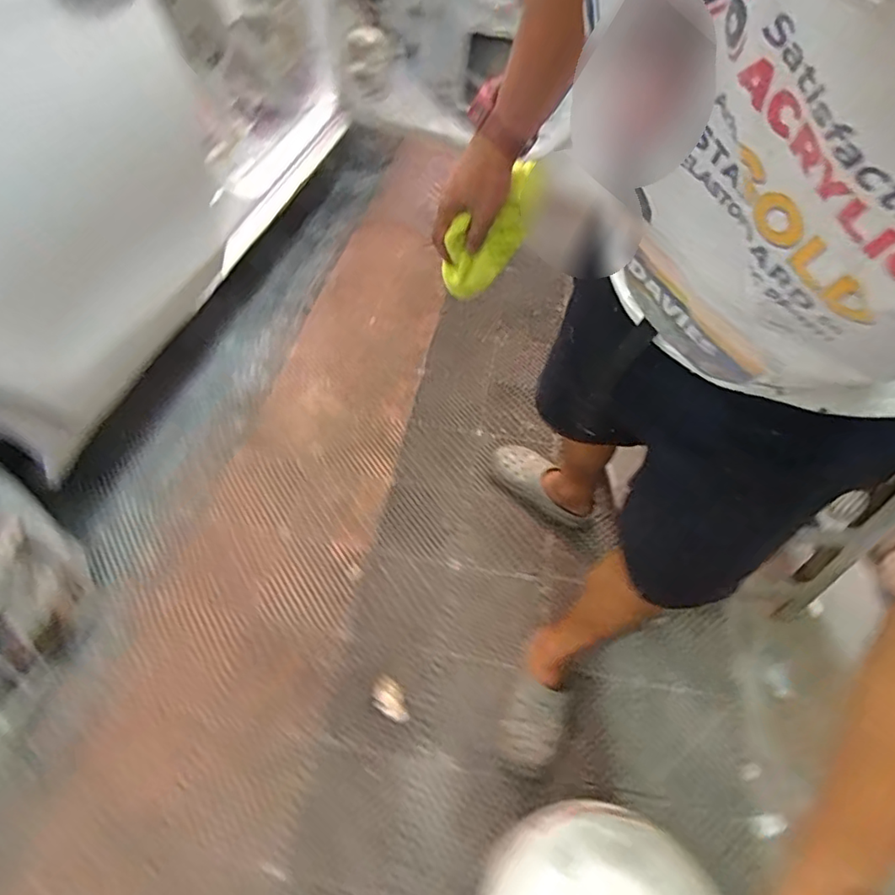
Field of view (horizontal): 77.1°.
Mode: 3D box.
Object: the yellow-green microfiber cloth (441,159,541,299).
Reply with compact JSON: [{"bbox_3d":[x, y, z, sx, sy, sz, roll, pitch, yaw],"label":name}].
[{"bbox_3d":[0.048,-0.265,0.703,0.089,0.185,0.033,14,45,-32],"label":"yellow-green microfiber cloth"}]

